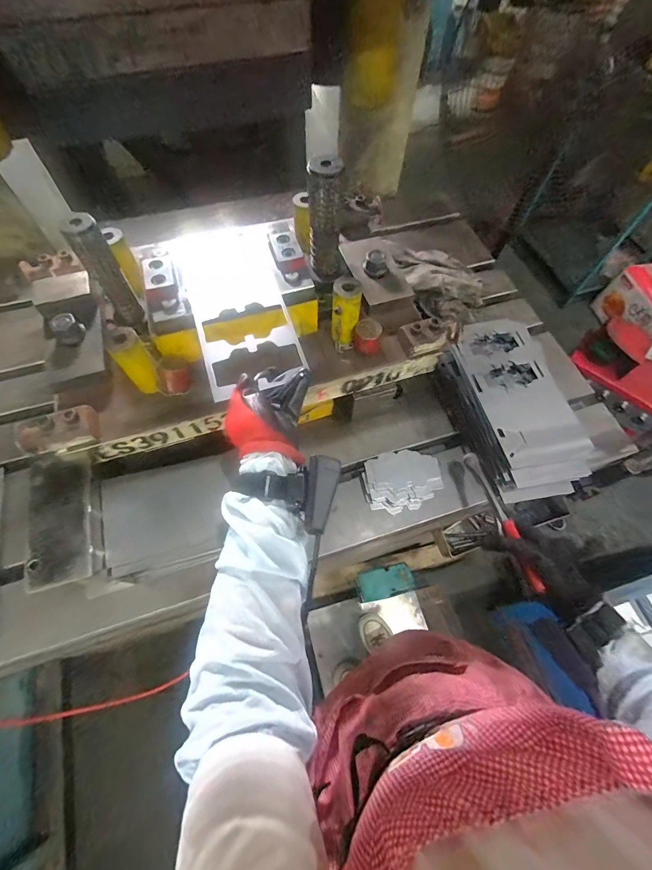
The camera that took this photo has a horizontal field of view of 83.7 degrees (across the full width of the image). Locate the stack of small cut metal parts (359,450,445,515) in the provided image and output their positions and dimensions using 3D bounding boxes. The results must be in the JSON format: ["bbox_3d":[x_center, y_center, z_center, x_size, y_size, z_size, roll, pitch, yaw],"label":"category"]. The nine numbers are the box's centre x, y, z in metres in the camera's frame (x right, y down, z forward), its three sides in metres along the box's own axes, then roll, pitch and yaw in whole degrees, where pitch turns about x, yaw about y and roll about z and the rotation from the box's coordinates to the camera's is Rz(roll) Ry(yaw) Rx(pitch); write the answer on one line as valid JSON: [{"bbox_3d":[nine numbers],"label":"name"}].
[{"bbox_3d":[0.121,0.072,0.589,0.122,0.032,0.090,-13,65,-7],"label":"stack of small cut metal parts"}]

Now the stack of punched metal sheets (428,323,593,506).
[{"bbox_3d":[0.306,-0.050,0.619,0.173,0.080,0.309,-8,64,-4],"label":"stack of punched metal sheets"}]

